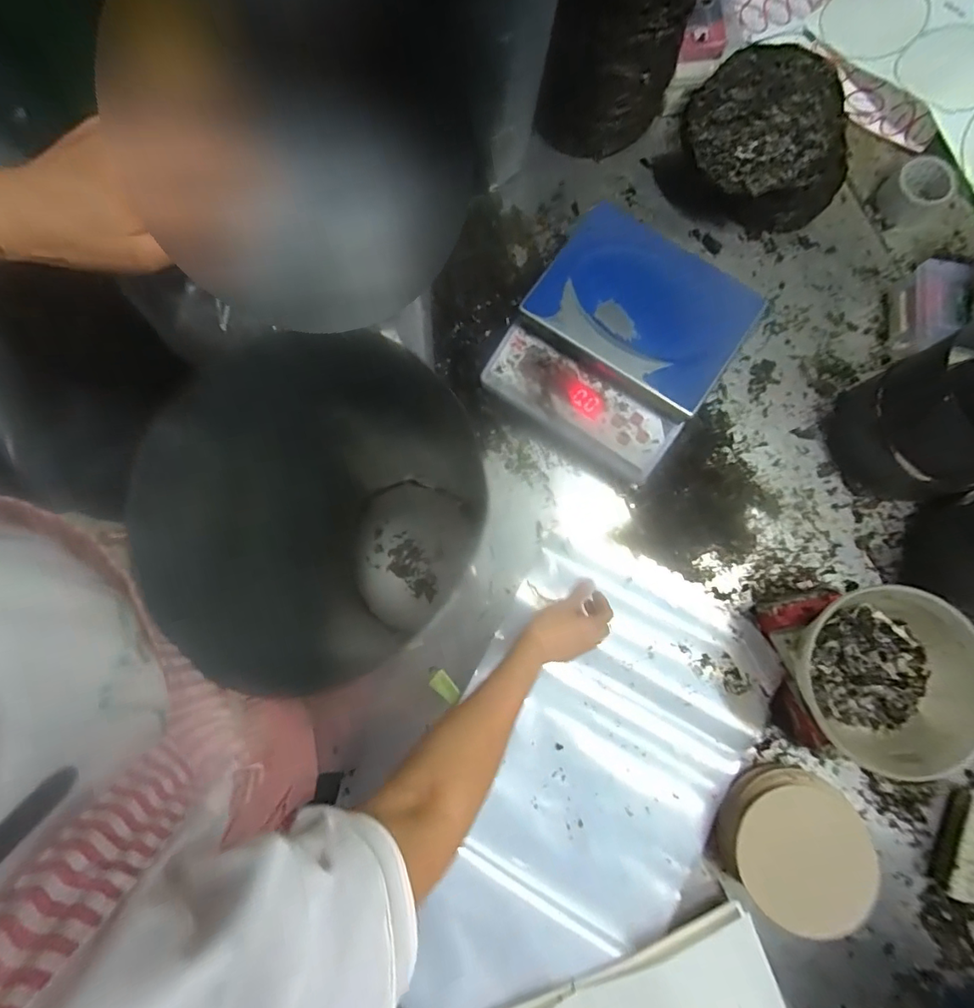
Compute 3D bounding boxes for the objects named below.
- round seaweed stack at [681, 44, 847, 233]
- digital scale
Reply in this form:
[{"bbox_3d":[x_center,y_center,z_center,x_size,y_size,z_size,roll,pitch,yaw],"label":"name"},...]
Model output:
[{"bbox_3d":[0.433,-0.551,0.799,0.248,0.117,0.230,0,79,1],"label":"round seaweed stack"},{"bbox_3d":[0.183,-0.223,0.728,0.270,0.122,0.282,33,82,6],"label":"digital scale"}]

